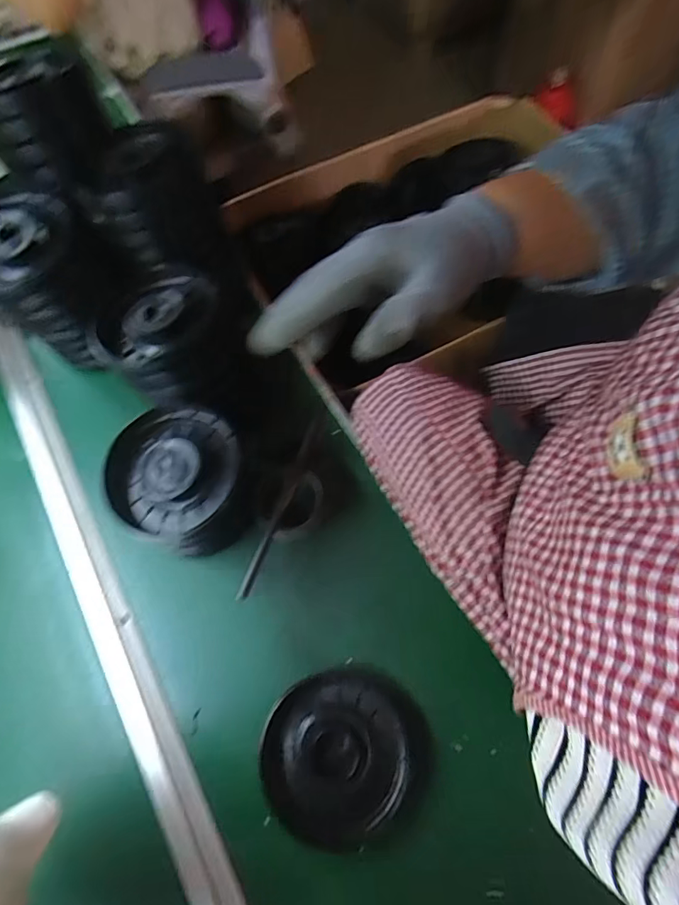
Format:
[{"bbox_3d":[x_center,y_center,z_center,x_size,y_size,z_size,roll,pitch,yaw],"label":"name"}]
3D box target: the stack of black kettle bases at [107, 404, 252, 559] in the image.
[{"bbox_3d":[-0.171,0.033,0.521,0.140,0.109,0.139,6,68,5],"label":"stack of black kettle bases"}]

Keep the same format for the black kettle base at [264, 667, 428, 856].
[{"bbox_3d":[0.005,0.294,0.463,0.158,0.033,0.139,-17,68,-4],"label":"black kettle base"}]

